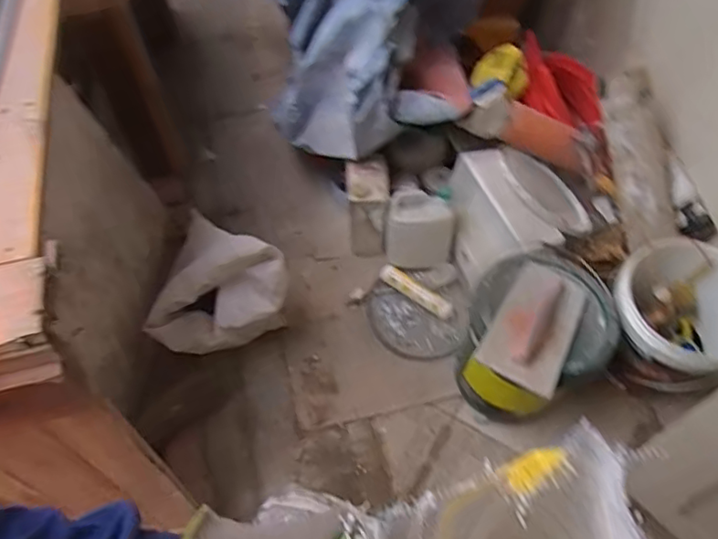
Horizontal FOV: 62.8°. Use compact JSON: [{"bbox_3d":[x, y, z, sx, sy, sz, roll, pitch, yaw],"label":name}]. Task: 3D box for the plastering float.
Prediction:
[{"bbox_3d":[0.361,0.113,1.192,0.151,0.075,0.250,25,58,16],"label":"plastering float"}]

